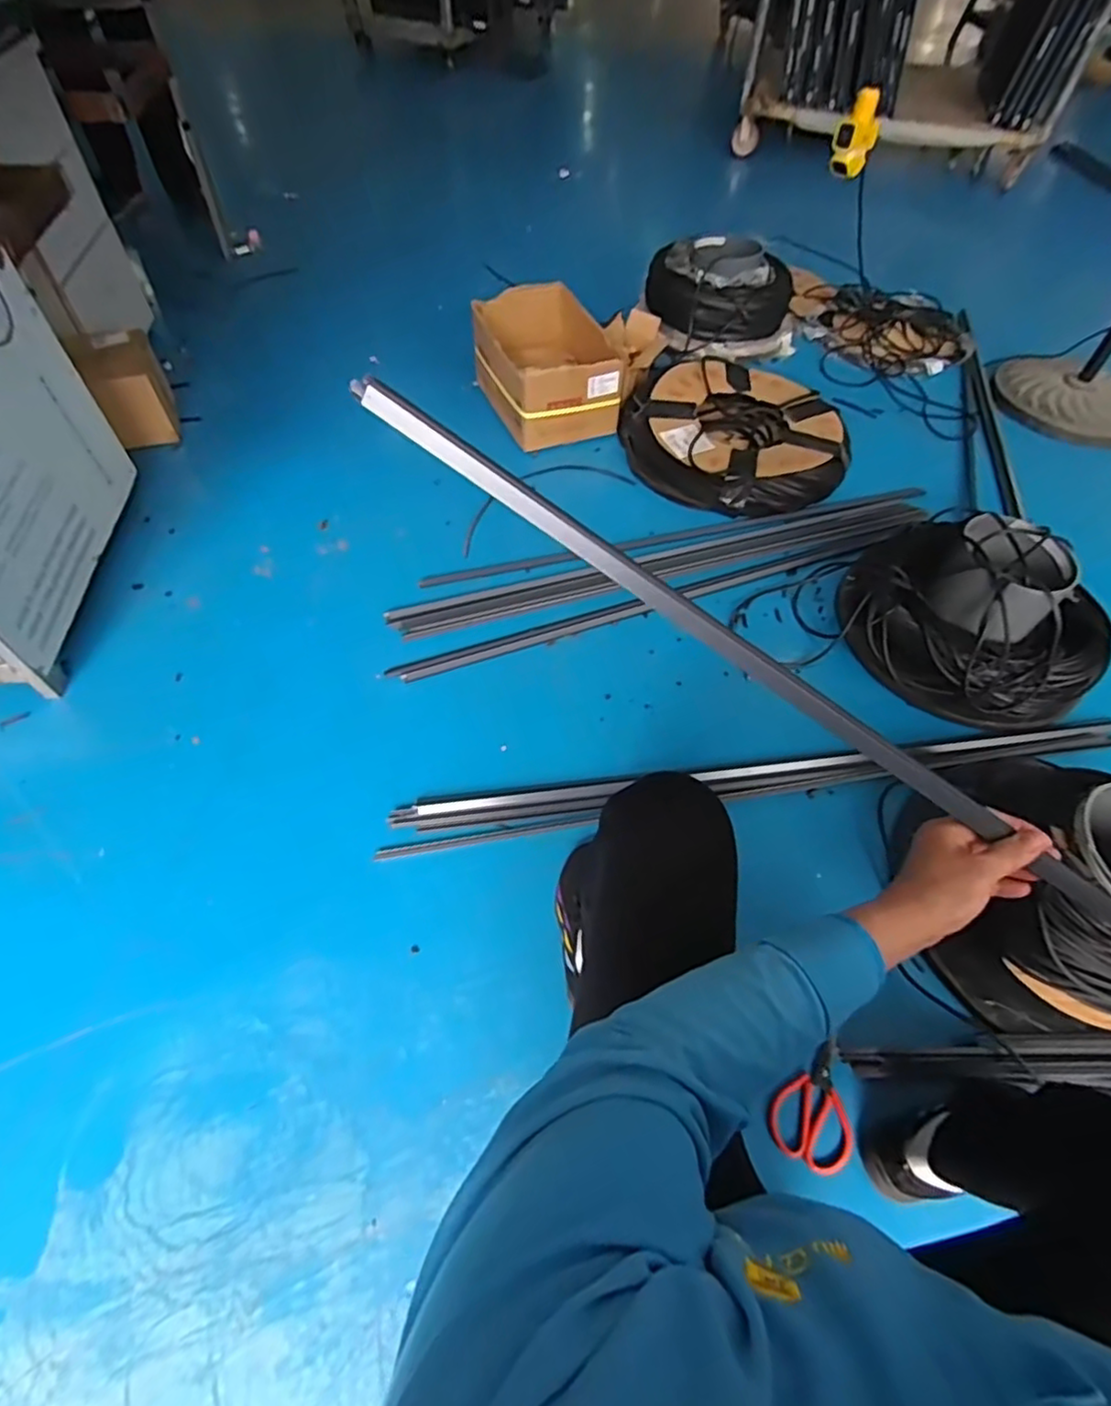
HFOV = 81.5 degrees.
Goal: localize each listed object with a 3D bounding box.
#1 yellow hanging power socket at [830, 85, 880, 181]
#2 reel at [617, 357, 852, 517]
[{"bbox_3d":[0.517,-0.976,1.107,0.073,0.104,0.056,17,57,9],"label":"yellow hanging power socket"},{"bbox_3d":[0.433,-0.666,1.575,0.522,0.086,0.505,-7,57,-6],"label":"reel"}]

